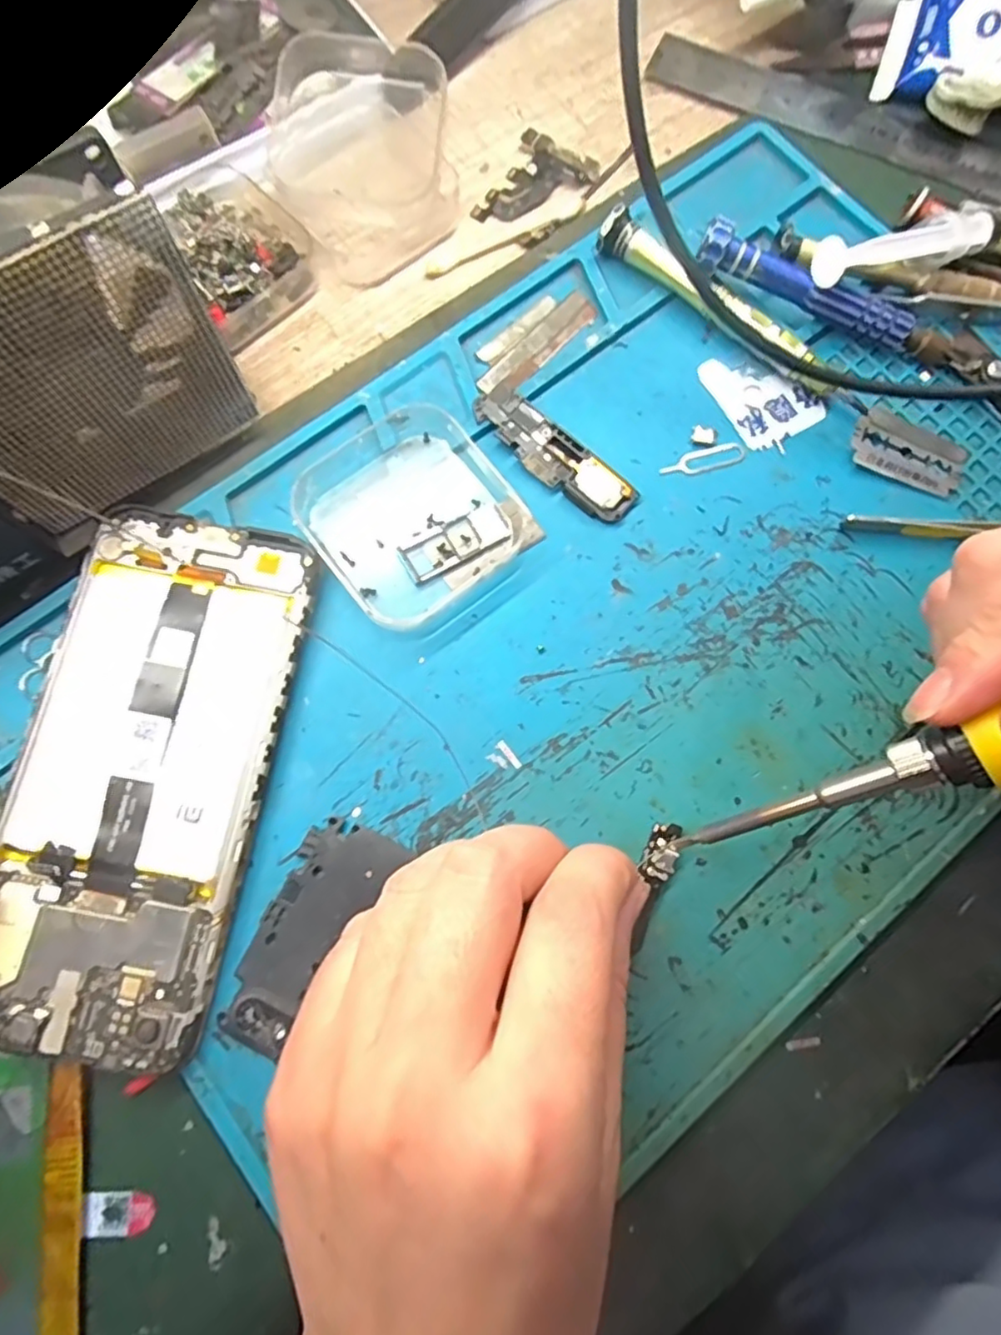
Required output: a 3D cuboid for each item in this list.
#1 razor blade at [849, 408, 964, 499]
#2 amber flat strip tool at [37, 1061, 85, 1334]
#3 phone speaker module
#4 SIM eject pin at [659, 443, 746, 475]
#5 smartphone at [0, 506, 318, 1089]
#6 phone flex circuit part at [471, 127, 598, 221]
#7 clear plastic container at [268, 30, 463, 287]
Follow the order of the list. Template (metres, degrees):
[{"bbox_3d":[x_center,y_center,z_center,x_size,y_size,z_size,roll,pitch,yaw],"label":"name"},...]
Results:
[{"bbox_3d":[0.149,-0.079,0.231,0.042,0.004,0.024,22,81,-4],"label":"razor blade"},{"bbox_3d":[-0.118,0.159,0.170,0.011,0.004,0.095,-6,77,-3],"label":"amber flat strip tool"},{"bbox_3d":[0.019,-0.076,0.227,0.066,0.006,0.020,41,79,8],"label":"phone speaker module"},{"bbox_3d":[0.074,-0.075,0.231,0.033,0.004,0.009,-13,90,-4],"label":"SIM eject pin"},{"bbox_3d":[-0.108,0.031,0.194,0.071,0.013,0.163,10,76,1],"label":"smartphone"},{"bbox_3d":[0.015,-0.198,0.262,0.036,0.006,0.049,34,78,6],"label":"phone flex circuit part"},{"bbox_3d":[-0.051,-0.199,0.244,0.072,0.034,0.072,-28,79,-8],"label":"clear plastic container"}]

